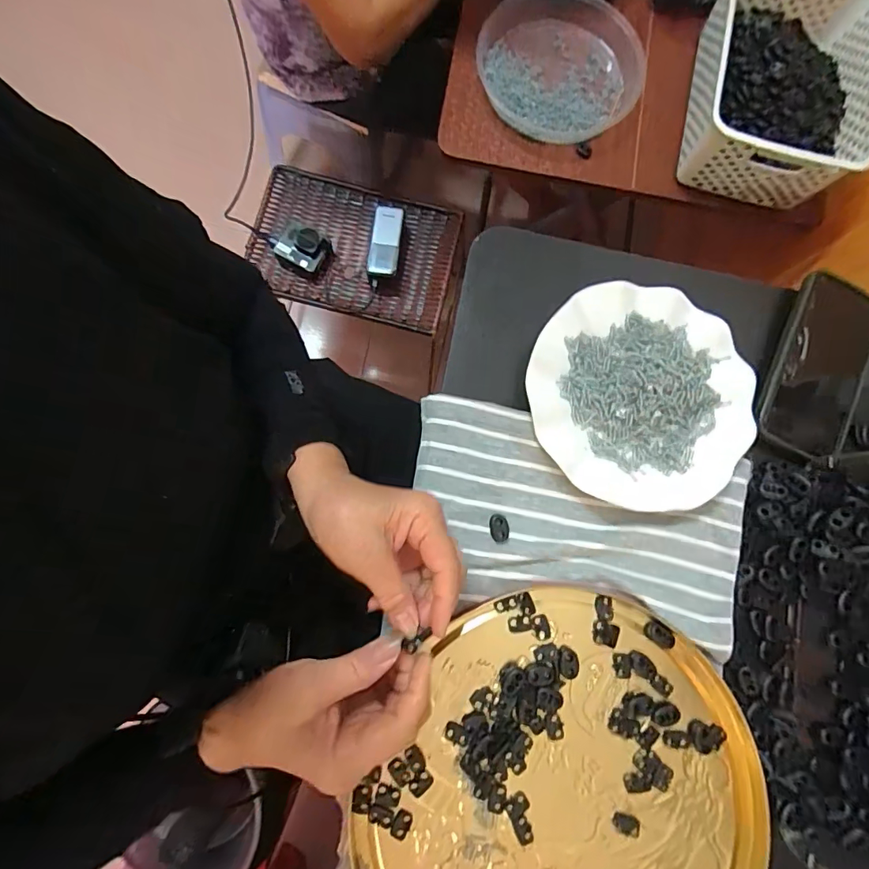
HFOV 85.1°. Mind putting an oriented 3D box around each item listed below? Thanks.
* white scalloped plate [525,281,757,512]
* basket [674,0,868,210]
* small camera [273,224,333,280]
[{"bbox_3d":[0.168,-0.030,0.391,0.175,0.023,0.179,0,80,-2],"label":"white scalloped plate"},{"bbox_3d":[0.469,-0.481,0.646,0.205,0.098,0.313,14,80,0],"label":"basket"},{"bbox_3d":[-0.231,-0.326,0.849,0.092,0.063,0.078,18,80,1],"label":"small camera"}]

